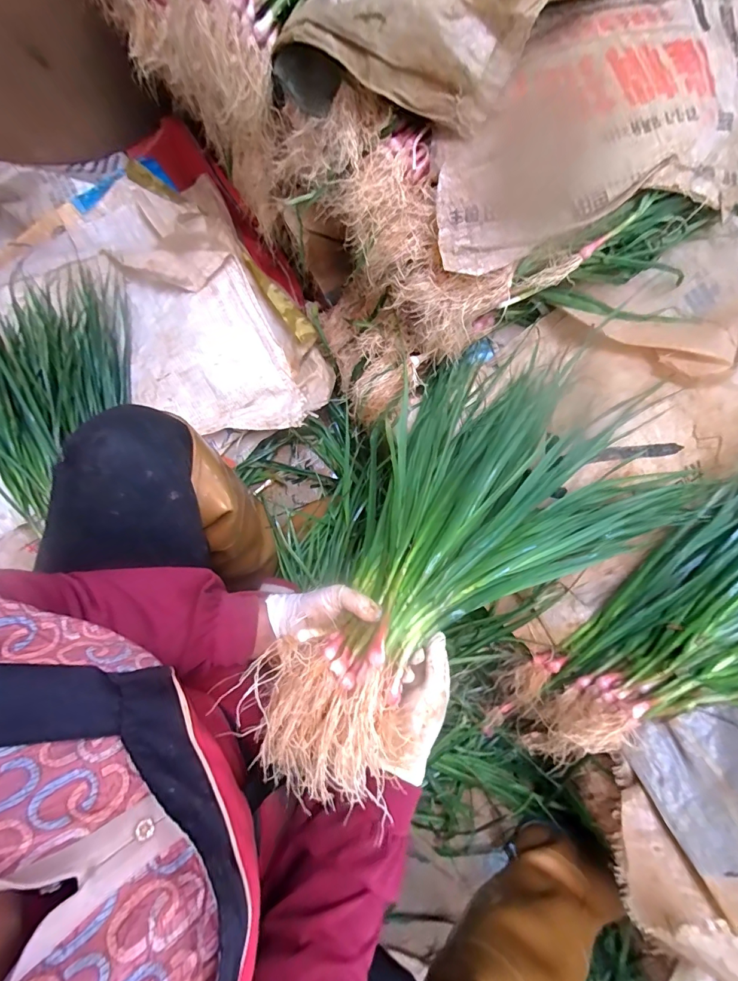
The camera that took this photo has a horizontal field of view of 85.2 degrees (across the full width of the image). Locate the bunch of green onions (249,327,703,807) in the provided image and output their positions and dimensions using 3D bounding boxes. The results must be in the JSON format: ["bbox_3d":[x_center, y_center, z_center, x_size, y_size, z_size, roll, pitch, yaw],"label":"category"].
[{"bbox_3d":[0.136,0.053,0.455,0.330,0.099,0.586,41,59,7],"label":"bunch of green onions"}]

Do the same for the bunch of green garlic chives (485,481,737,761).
[{"bbox_3d":[0.473,0.153,0.520,0.690,0.131,0.262,-35,81,6],"label":"bunch of green garlic chives"}]

